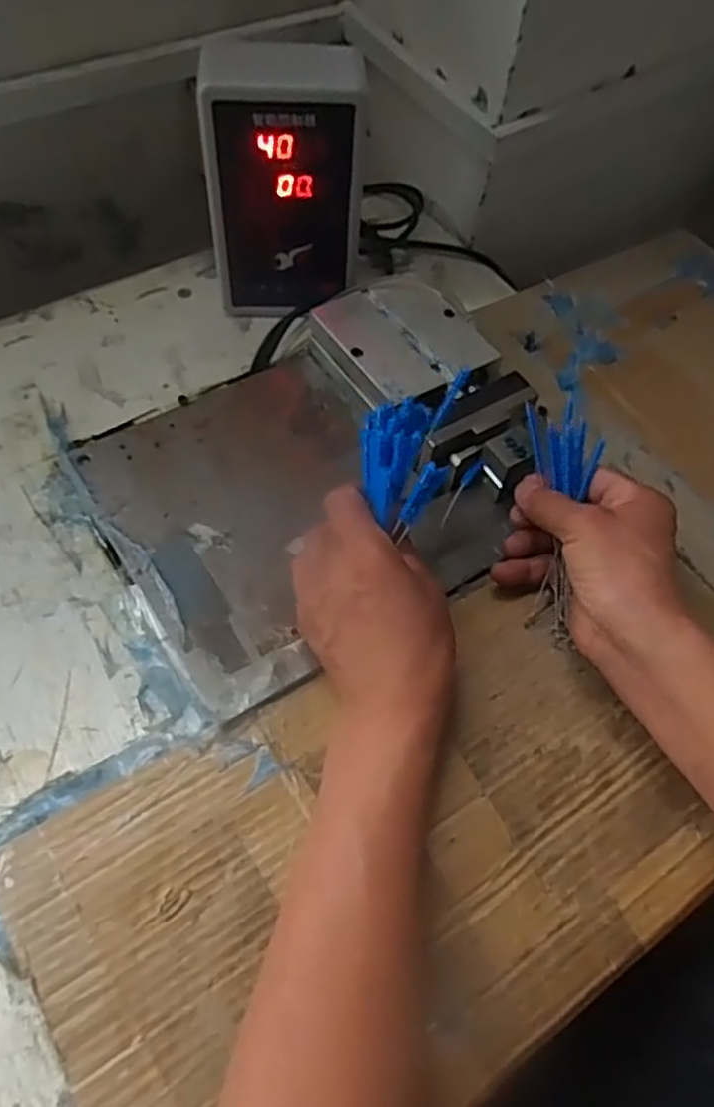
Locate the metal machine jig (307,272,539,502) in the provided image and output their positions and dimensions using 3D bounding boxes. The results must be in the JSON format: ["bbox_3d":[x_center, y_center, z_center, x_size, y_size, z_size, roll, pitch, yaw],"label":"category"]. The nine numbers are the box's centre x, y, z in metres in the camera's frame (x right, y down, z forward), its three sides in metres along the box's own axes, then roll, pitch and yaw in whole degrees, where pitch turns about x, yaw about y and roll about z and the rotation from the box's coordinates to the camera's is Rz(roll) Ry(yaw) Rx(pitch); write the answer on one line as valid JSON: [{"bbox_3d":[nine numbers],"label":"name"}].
[{"bbox_3d":[0.058,-0.117,0.532,0.101,0.051,0.192,-25,63,-19],"label":"metal machine jig"}]

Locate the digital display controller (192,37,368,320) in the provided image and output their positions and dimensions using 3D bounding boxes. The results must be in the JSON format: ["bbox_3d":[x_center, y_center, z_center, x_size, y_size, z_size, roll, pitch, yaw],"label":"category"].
[{"bbox_3d":[-0.050,-0.261,0.533,0.107,0.186,0.056,2,57,-2],"label":"digital display controller"}]

